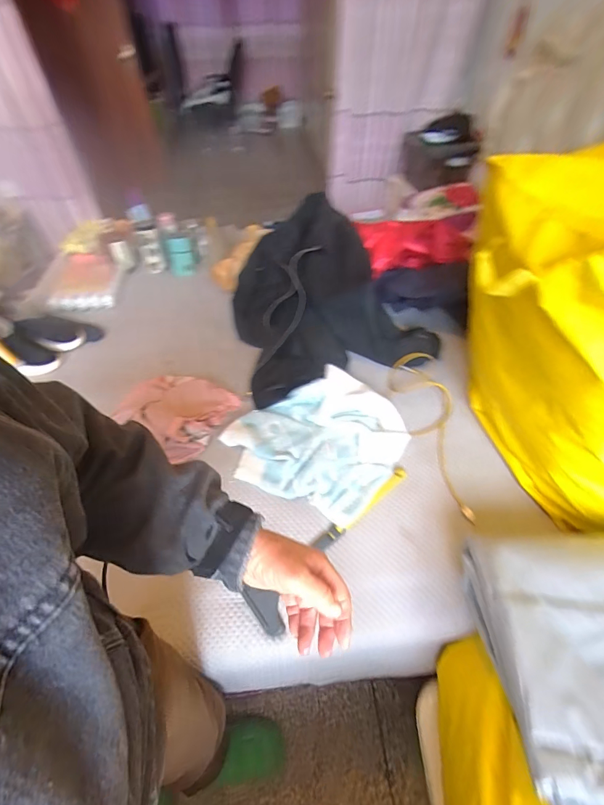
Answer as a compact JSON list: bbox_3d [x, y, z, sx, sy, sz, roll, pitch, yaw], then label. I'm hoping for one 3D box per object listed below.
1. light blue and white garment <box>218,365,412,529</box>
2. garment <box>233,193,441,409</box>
[{"bbox_3d":[0.046,0.071,0.891,0.362,0.037,0.378,30,55,25],"label":"light blue and white garment"},{"bbox_3d":[0.020,-0.361,1.138,0.508,0.207,0.645,-16,50,-13],"label":"garment"}]

